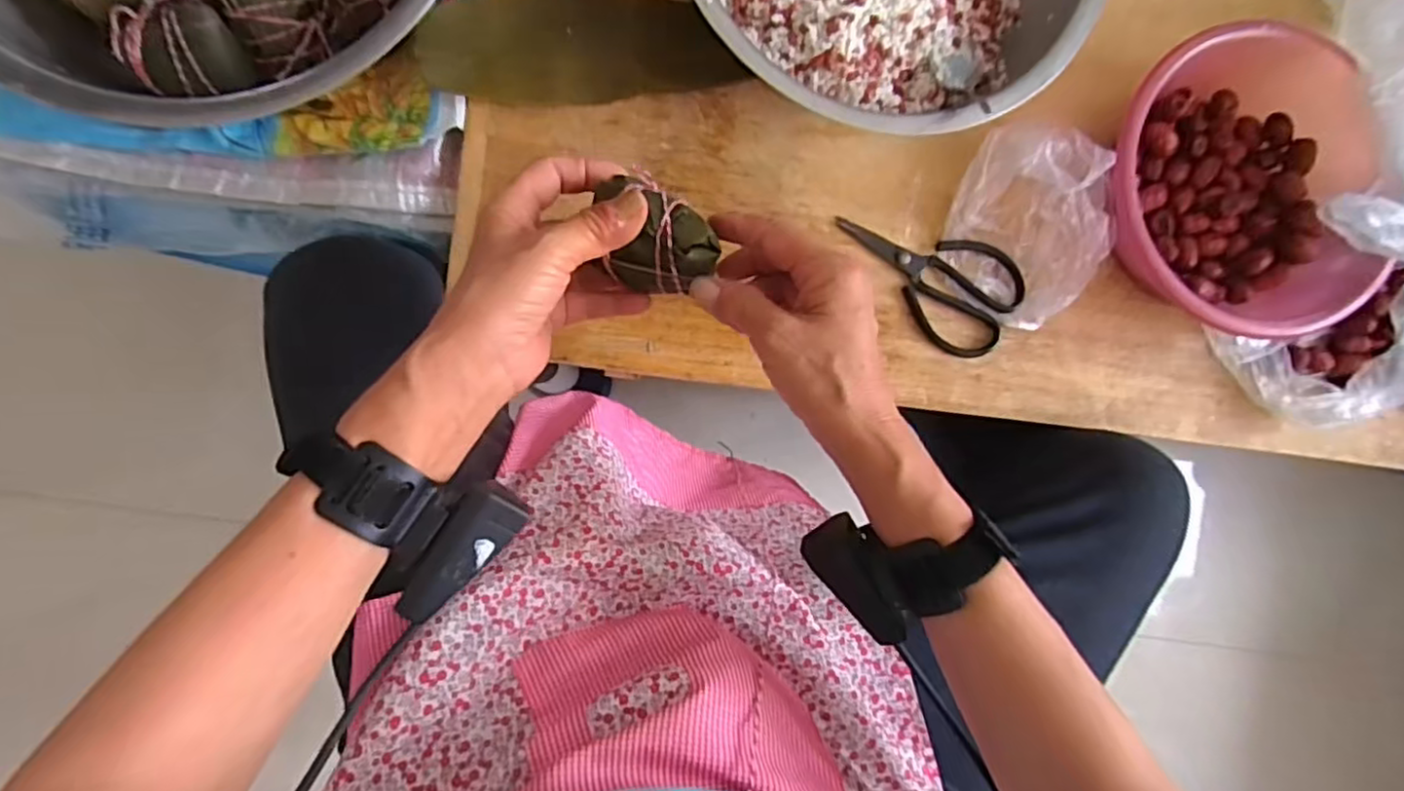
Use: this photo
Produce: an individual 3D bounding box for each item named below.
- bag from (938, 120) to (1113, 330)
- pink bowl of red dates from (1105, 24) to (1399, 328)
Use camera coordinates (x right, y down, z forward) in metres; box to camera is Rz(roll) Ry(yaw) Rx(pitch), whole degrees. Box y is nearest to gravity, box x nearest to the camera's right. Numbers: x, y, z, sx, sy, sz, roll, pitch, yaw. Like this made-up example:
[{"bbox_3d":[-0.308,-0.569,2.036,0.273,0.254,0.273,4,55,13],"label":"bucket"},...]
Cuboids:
[{"bbox_3d":[0.258,-0.136,0.528,0.111,0.056,0.144,20,88,-7],"label":"bag"},{"bbox_3d":[0.407,-0.158,0.535,0.196,0.080,0.223,-14,92,-7],"label":"pink bowl of red dates"}]

